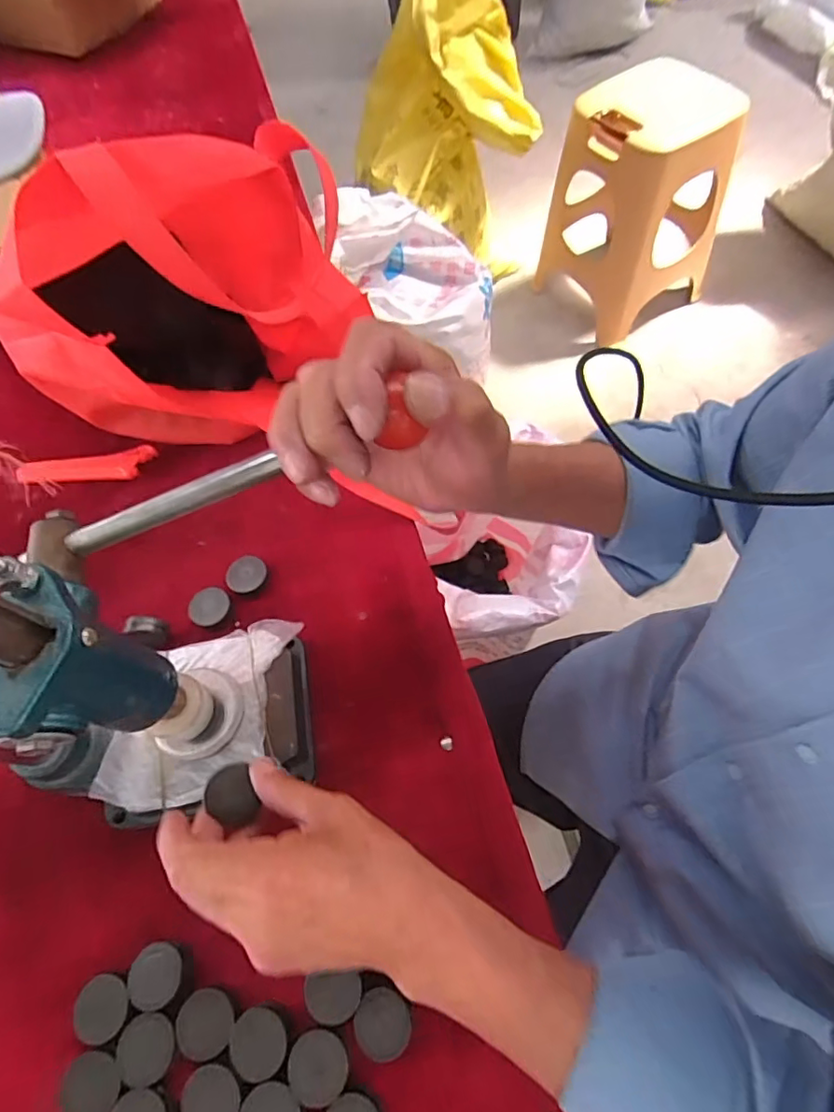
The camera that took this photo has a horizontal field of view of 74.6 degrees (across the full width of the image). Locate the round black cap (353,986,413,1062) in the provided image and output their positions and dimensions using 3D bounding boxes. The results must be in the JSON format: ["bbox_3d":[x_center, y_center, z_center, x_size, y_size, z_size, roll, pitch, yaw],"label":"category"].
[{"bbox_3d":[-0.020,0.267,0.312,0.031,0.006,0.032,-2,64,4],"label":"round black cap"}]

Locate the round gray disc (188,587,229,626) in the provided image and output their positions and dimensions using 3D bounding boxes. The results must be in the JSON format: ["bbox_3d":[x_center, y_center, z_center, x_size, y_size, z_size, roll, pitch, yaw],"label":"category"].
[{"bbox_3d":[-0.166,0.042,0.442,0.029,0.013,0.032,30,71,18],"label":"round gray disc"}]

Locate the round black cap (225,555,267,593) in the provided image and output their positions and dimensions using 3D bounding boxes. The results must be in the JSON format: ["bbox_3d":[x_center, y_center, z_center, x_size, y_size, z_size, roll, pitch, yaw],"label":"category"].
[{"bbox_3d":[-0.141,0.015,0.453,0.028,0.014,0.033,6,65,8],"label":"round black cap"}]

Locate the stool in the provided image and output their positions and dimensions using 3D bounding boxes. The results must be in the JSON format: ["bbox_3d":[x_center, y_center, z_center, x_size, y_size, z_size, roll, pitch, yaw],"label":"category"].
[{"bbox_3d":[0.518,-0.841,1.336,0.299,0.486,0.353,-38,67,-13],"label":"stool"}]

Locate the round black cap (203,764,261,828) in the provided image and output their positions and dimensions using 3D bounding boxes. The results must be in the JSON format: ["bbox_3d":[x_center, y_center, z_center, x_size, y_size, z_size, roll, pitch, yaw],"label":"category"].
[{"bbox_3d":[-0.110,0.142,0.326,0.028,0.011,0.032,-26,65,-9],"label":"round black cap"}]

